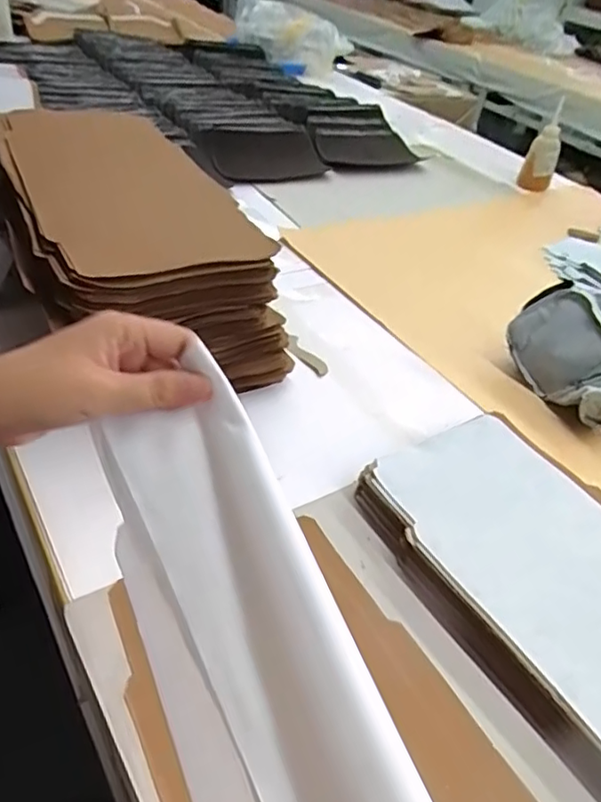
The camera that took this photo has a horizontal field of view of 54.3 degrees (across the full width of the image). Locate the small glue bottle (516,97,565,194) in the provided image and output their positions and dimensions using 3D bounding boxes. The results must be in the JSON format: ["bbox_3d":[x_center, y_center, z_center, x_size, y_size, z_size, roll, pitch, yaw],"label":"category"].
[{"bbox_3d":[0.505,-0.521,1.210,0.065,0.160,0.052,24,42,15],"label":"small glue bottle"}]

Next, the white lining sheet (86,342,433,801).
[{"bbox_3d":[0.008,0.154,0.224,0.085,0.067,0.391,-15,58,-25],"label":"white lining sheet"}]

